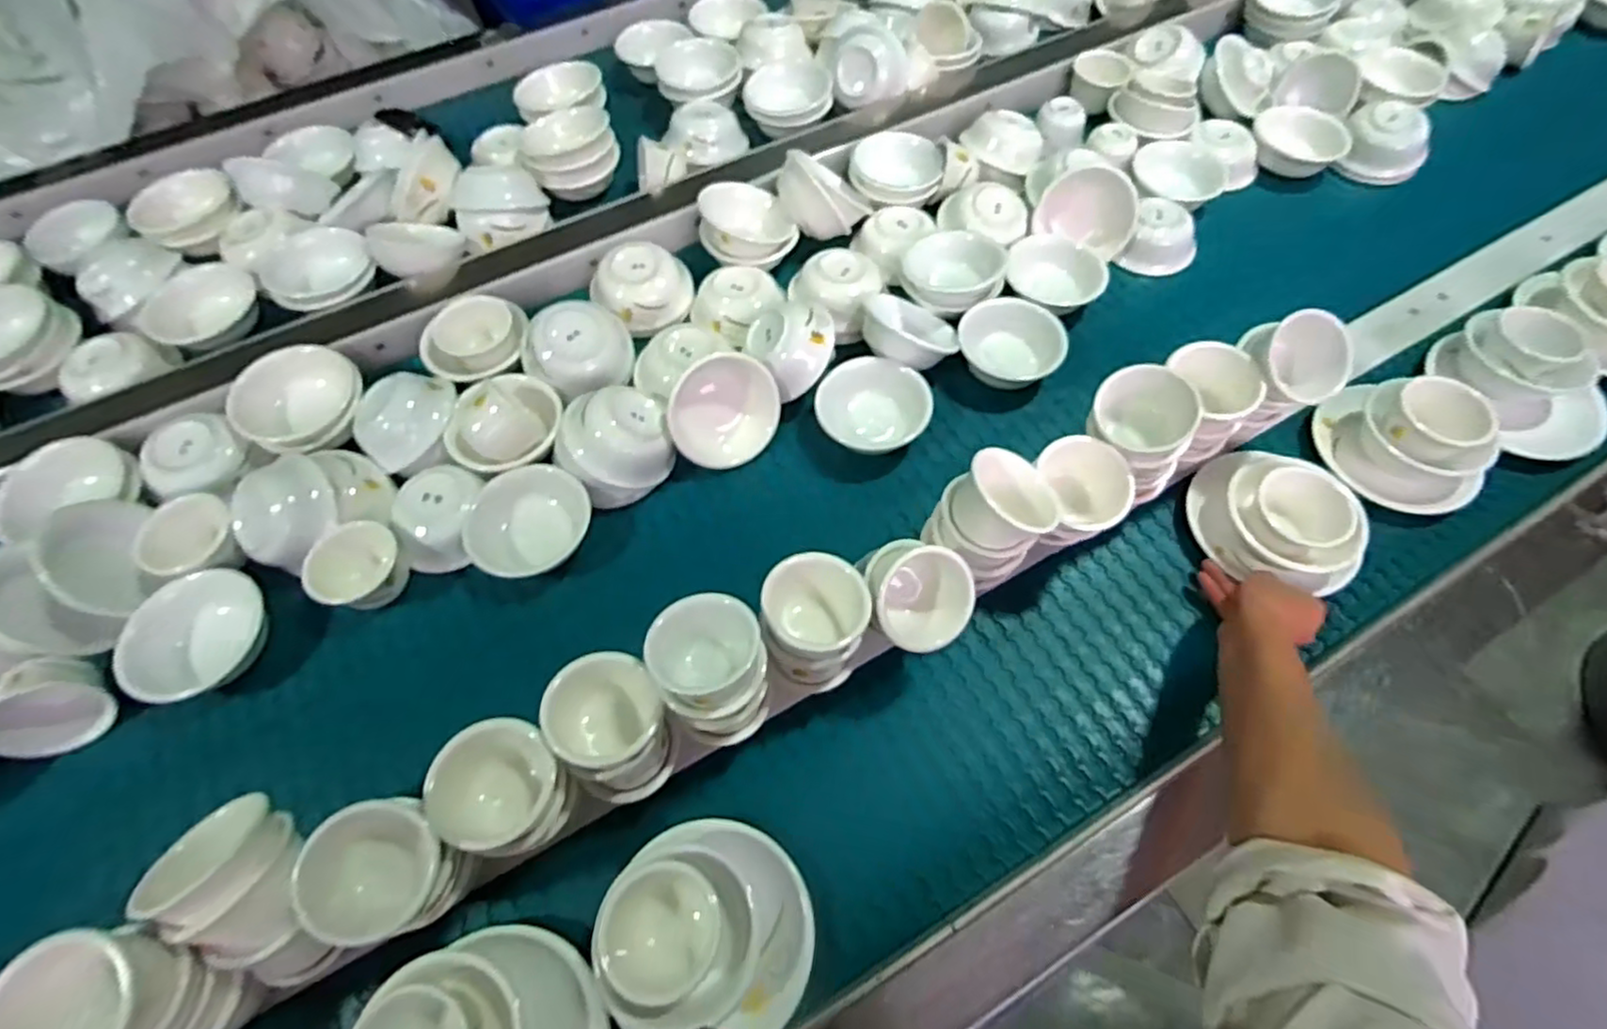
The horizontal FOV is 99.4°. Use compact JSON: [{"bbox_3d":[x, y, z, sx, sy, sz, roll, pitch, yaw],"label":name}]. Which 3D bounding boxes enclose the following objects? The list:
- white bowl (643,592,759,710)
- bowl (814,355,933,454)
[{"bbox_3d":[-0.069,0.097,0.475,0.072,0.052,0.070,-1,66,1],"label":"white bowl"},{"bbox_3d":[0.072,-0.110,0.696,0.115,0.058,0.096,7,63,5],"label":"bowl"}]

